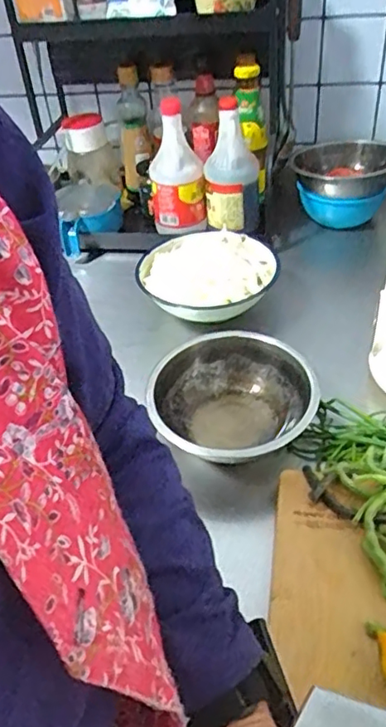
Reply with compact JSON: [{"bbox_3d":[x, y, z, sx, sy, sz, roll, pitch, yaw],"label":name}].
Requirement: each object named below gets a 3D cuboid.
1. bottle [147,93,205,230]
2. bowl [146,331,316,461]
[{"bbox_3d":[-0.027,-0.301,0.895,0.067,0.183,0.077,-20,42,-22],"label":"bottle"},{"bbox_3d":[0.045,0.045,0.646,0.174,0.075,0.193,-12,40,-13],"label":"bowl"}]

